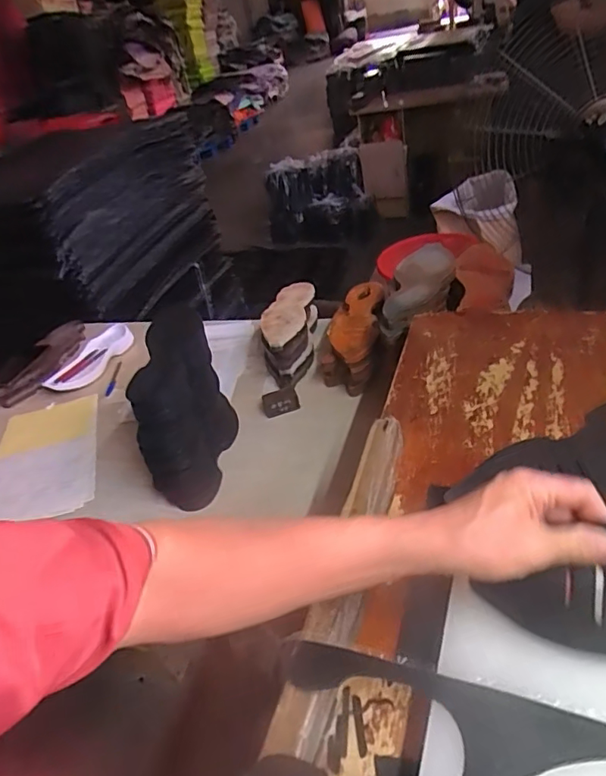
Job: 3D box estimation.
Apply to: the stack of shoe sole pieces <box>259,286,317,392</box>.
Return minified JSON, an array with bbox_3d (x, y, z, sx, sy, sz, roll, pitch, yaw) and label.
[{"bbox_3d":[-0.033,-0.108,1.122,0.100,0.133,0.264,0,36,11],"label":"stack of shoe sole pieces"}]

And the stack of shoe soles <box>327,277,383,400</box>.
[{"bbox_3d":[0.112,-0.111,1.101,0.103,0.104,0.311,1,36,12],"label":"stack of shoe soles"}]

